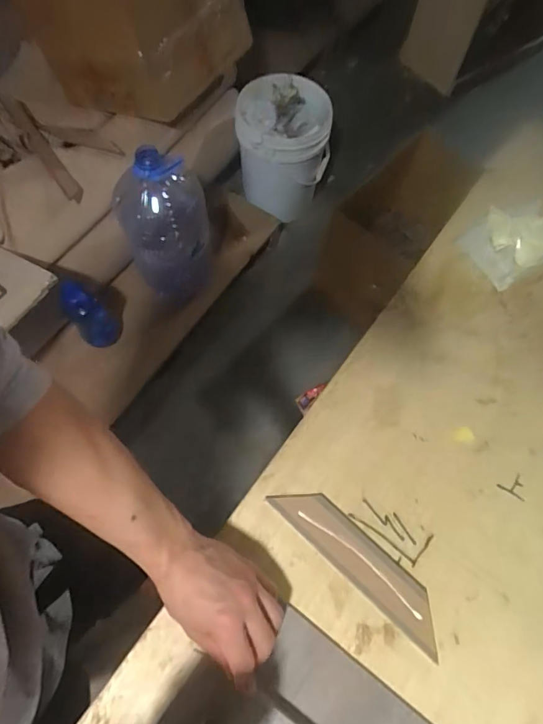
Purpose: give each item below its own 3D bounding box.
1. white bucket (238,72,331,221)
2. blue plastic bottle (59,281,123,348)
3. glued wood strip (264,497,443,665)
[{"bbox_3d":[0.033,-0.702,1.526,0.304,0.375,0.300,4,67,0],"label":"white bucket"},{"bbox_3d":[-0.465,-0.124,1.148,0.099,0.238,0.099,1,67,-2],"label":"blue plastic bottle"},{"bbox_3d":[0.092,0.208,0.473,0.209,0.006,0.047,40,70,13],"label":"glued wood strip"}]

